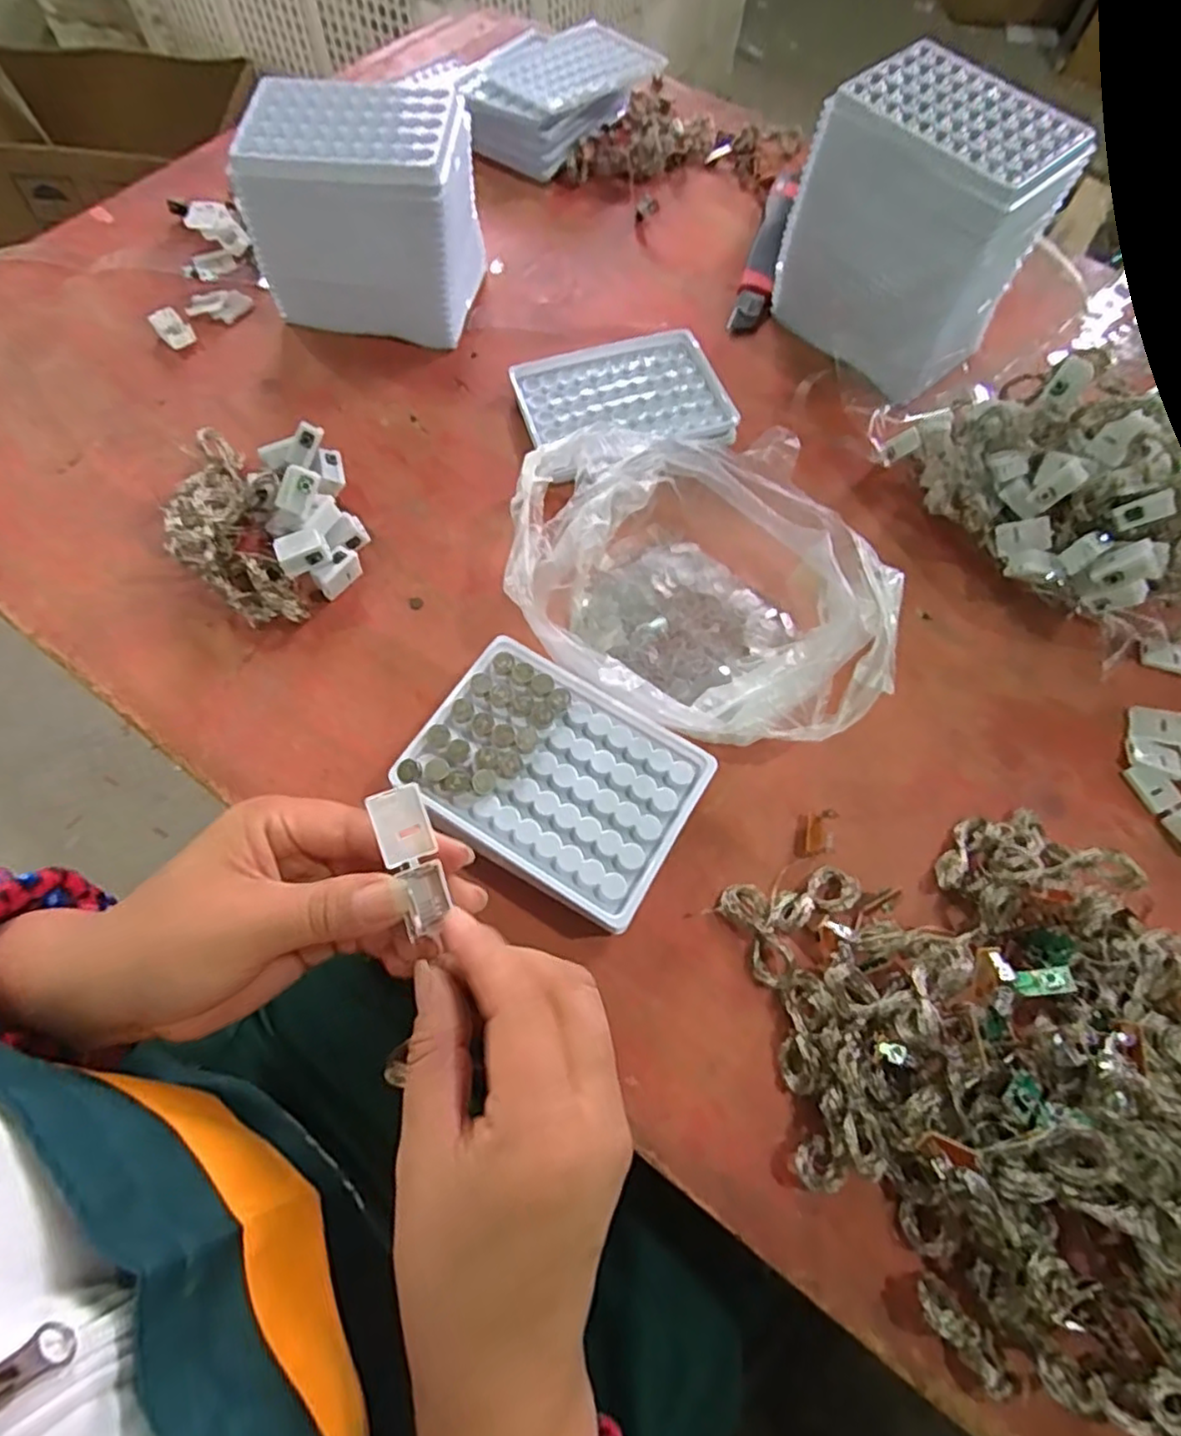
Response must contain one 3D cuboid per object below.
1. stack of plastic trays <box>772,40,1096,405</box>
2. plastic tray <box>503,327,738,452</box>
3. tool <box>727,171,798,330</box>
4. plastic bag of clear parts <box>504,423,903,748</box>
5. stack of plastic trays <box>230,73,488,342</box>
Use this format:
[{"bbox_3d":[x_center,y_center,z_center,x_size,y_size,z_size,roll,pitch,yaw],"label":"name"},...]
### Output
[{"bbox_3d":[0.207,-0.307,0.430,0.100,0.131,0.135,-37,74,-16],"label":"stack of plastic trays"},{"bbox_3d":[0.021,-0.207,0.443,0.128,0.021,0.098,-15,69,-8],"label":"plastic tray"},{"bbox_3d":[0.136,-0.361,0.512,0.024,0.020,0.168,17,68,5],"label":"tool"},{"bbox_3d":[0.055,-0.069,0.364,0.196,0.063,0.163,6,67,0],"label":"plastic bag of clear parts"},{"bbox_3d":[-0.147,-0.332,0.444,0.130,0.110,0.091,9,67,1],"label":"stack of plastic trays"}]

